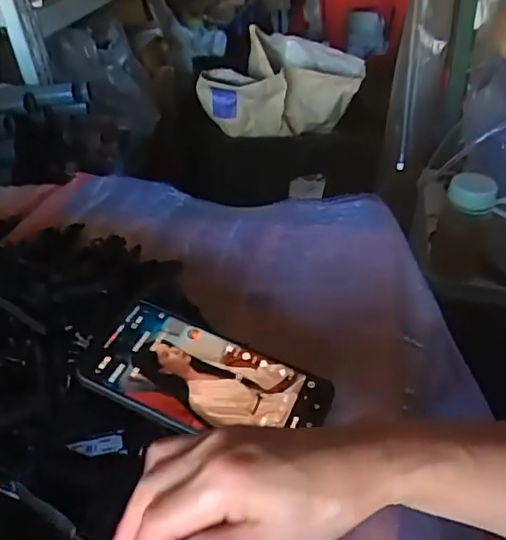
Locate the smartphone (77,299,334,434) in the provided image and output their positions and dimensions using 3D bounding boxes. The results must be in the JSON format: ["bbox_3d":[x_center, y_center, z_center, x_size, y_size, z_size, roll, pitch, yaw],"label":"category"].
[{"bbox_3d":[-0.035,0.075,0.386,0.167,0.007,0.079,23,47,12],"label":"smartphone"}]

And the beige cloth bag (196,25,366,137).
[{"bbox_3d":[0.047,-0.392,1.235,0.376,0.192,0.155,-20,41,-18],"label":"beige cloth bag"}]

